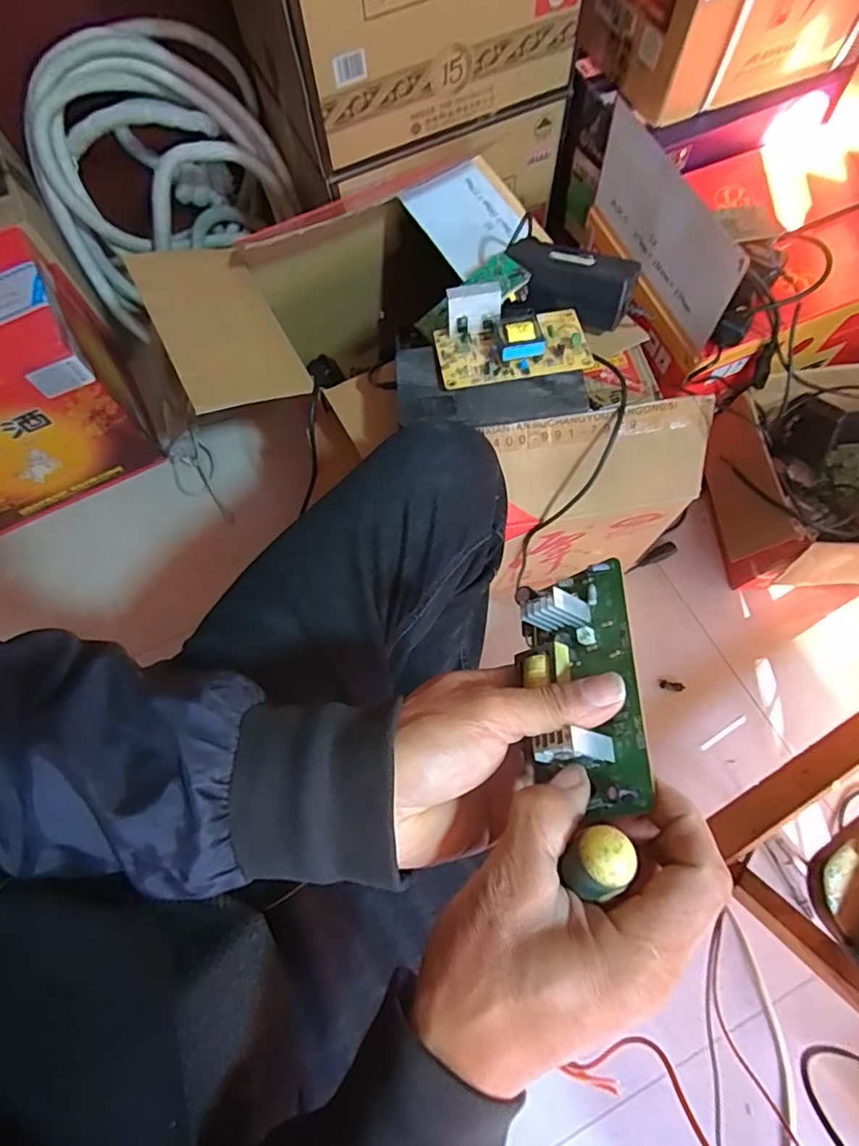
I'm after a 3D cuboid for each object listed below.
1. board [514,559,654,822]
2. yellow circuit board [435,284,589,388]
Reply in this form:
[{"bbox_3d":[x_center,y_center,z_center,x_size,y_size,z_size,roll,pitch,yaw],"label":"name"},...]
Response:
[{"bbox_3d":[0.075,0.051,0.284,0.055,0.026,0.124,-3,56,1],"label":"board"},{"bbox_3d":[0.083,-0.246,0.579,0.153,0.048,0.098,-9,70,-1],"label":"yellow circuit board"}]

